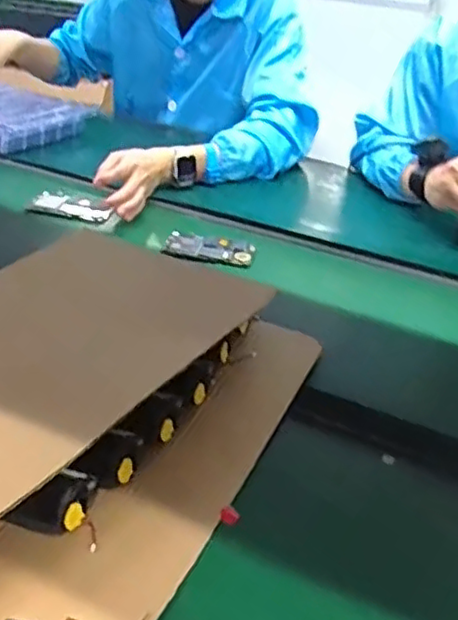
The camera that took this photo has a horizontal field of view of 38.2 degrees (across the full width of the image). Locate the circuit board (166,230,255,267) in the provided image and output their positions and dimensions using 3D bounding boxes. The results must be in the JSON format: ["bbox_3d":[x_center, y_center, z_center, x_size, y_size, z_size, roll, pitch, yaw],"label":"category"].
[{"bbox_3d":[-0.026,-0.086,0.913,0.121,0.010,0.054,12,35,11],"label":"circuit board"}]

